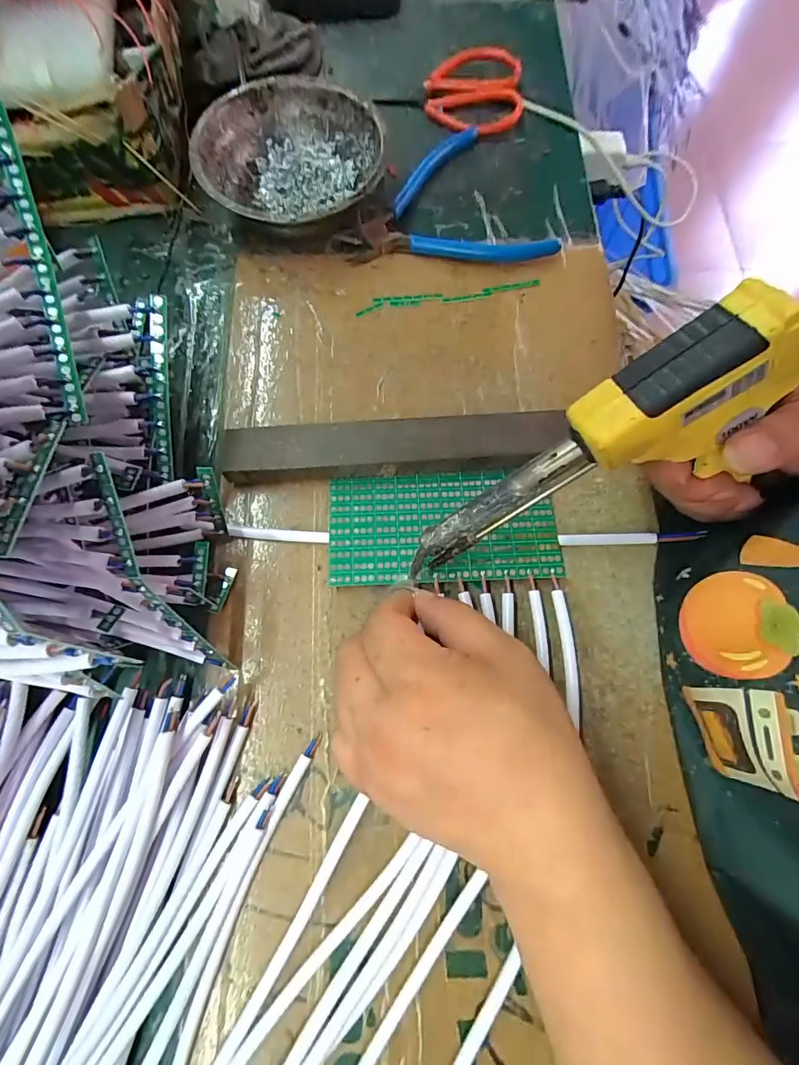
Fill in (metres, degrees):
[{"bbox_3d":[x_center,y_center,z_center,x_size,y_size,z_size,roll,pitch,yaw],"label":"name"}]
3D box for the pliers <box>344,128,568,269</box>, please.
[{"bbox_3d":[0.046,-0.244,0.321,0.134,0.012,0.129,7,74,1],"label":"pliers"}]

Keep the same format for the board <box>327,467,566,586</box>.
[{"bbox_3d":[0.025,-0.004,0.255,0.128,0.004,0.065,-1,69,-1],"label":"board"}]

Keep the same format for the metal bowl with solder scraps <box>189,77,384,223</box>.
[{"bbox_3d":[-0.073,-0.249,0.307,0.118,0.039,0.121,0,74,-1],"label":"metal bowl with solder scraps"}]

